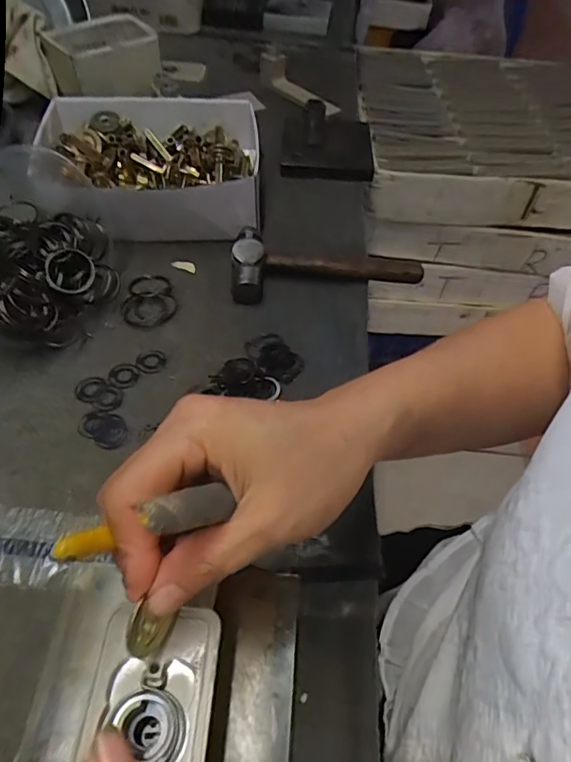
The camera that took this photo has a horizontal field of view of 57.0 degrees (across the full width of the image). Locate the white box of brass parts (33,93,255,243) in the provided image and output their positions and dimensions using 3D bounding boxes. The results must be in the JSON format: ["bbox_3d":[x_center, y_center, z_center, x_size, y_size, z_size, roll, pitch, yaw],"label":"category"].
[{"bbox_3d":[-0.126,-0.200,0.503,0.203,0.065,0.168,-5,52,-9],"label":"white box of brass parts"}]

